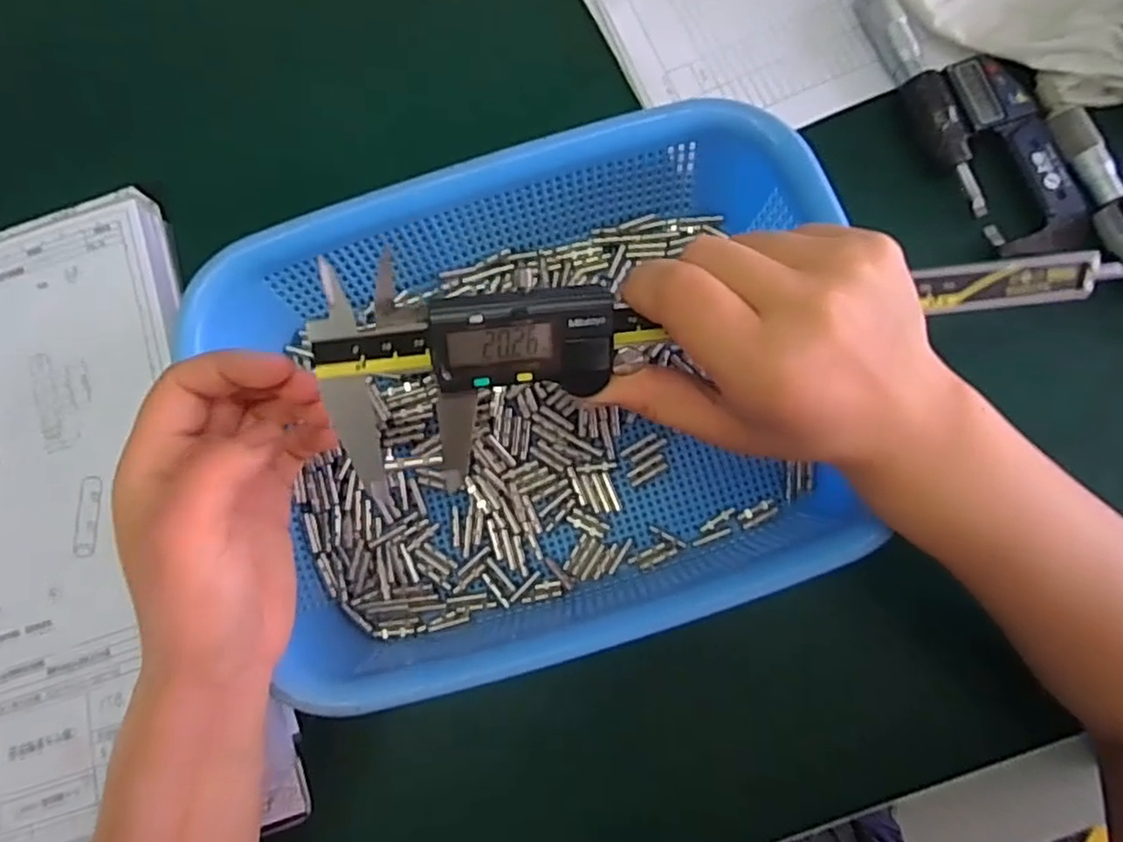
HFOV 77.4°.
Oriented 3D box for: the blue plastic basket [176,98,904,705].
[{"bbox_3d":[-0.011,-0.002,0.325,0.281,0.073,0.229,-14,80,0],"label":"blue plastic basket"}]

